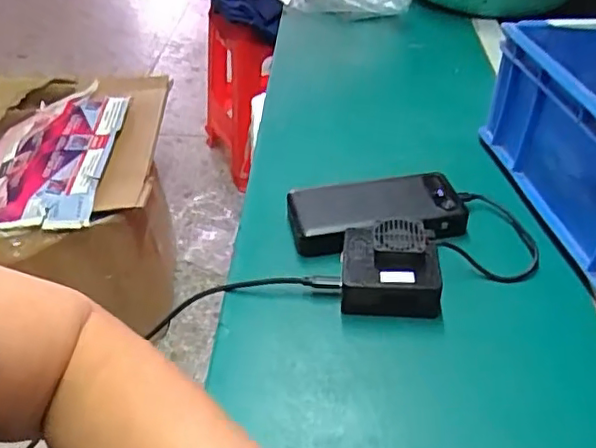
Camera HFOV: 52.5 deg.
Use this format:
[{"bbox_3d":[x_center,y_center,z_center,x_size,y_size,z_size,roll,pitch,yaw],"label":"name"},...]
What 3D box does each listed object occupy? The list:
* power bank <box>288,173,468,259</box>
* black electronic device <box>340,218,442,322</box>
[{"bbox_3d":[0.073,-0.010,0.557,0.161,0.025,0.077,-8,39,-8],"label":"power bank"},{"bbox_3d":[0.075,0.033,0.492,0.076,0.045,0.071,2,38,5],"label":"black electronic device"}]

